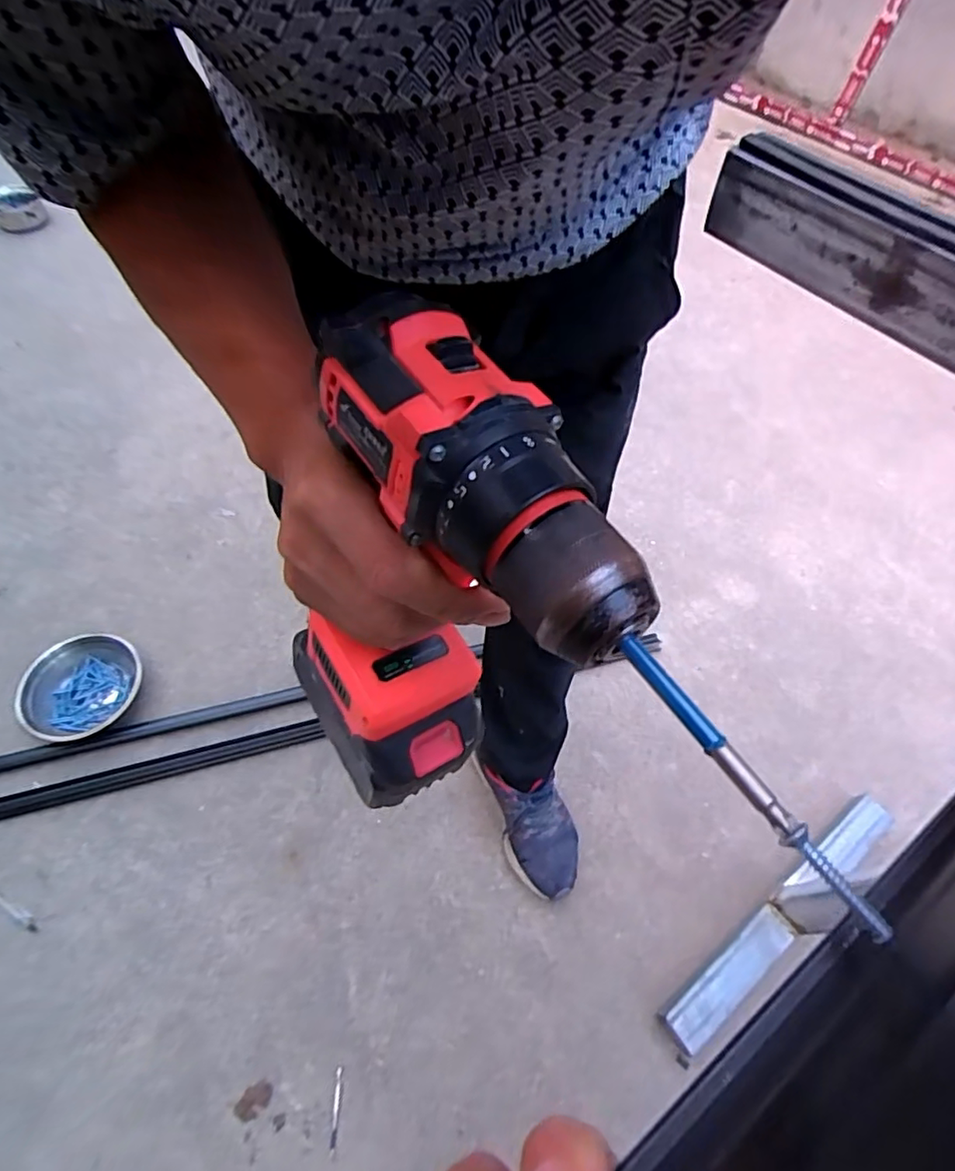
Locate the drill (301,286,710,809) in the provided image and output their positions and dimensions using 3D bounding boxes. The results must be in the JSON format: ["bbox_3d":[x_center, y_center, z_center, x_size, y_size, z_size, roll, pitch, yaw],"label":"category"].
[{"bbox_3d":[-0.018,0.022,0.254,0.066,0.234,0.162,-32,71,-31],"label":"drill"}]

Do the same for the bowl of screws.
[{"bbox_3d":[-0.686,0.179,1.026,0.180,0.060,0.190,3,57,-4],"label":"bowl of screws"}]

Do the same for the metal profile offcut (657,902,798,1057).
[{"bbox_3d":[0.360,0.555,0.836,0.235,0.032,0.059,-29,65,-22],"label":"metal profile offcut"}]

